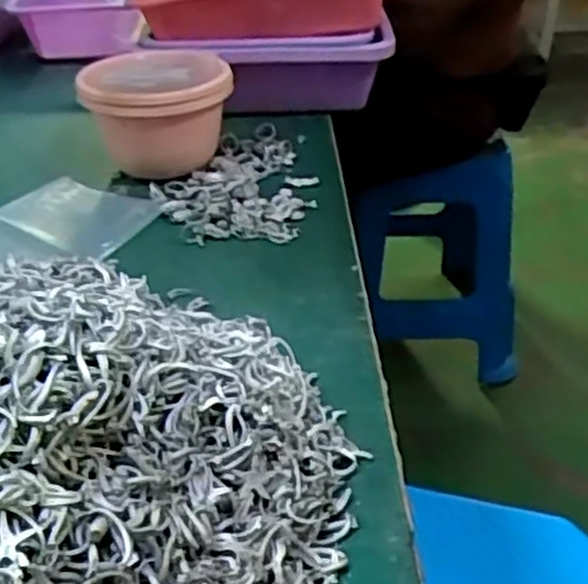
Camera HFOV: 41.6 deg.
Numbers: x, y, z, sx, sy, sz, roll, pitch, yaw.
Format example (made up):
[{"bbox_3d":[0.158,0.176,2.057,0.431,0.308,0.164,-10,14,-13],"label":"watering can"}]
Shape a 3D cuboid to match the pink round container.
[{"bbox_3d":[-0.137,-0.182,0.788,0.145,0.109,0.136,-7,35,-9],"label":"pink round container"}]

